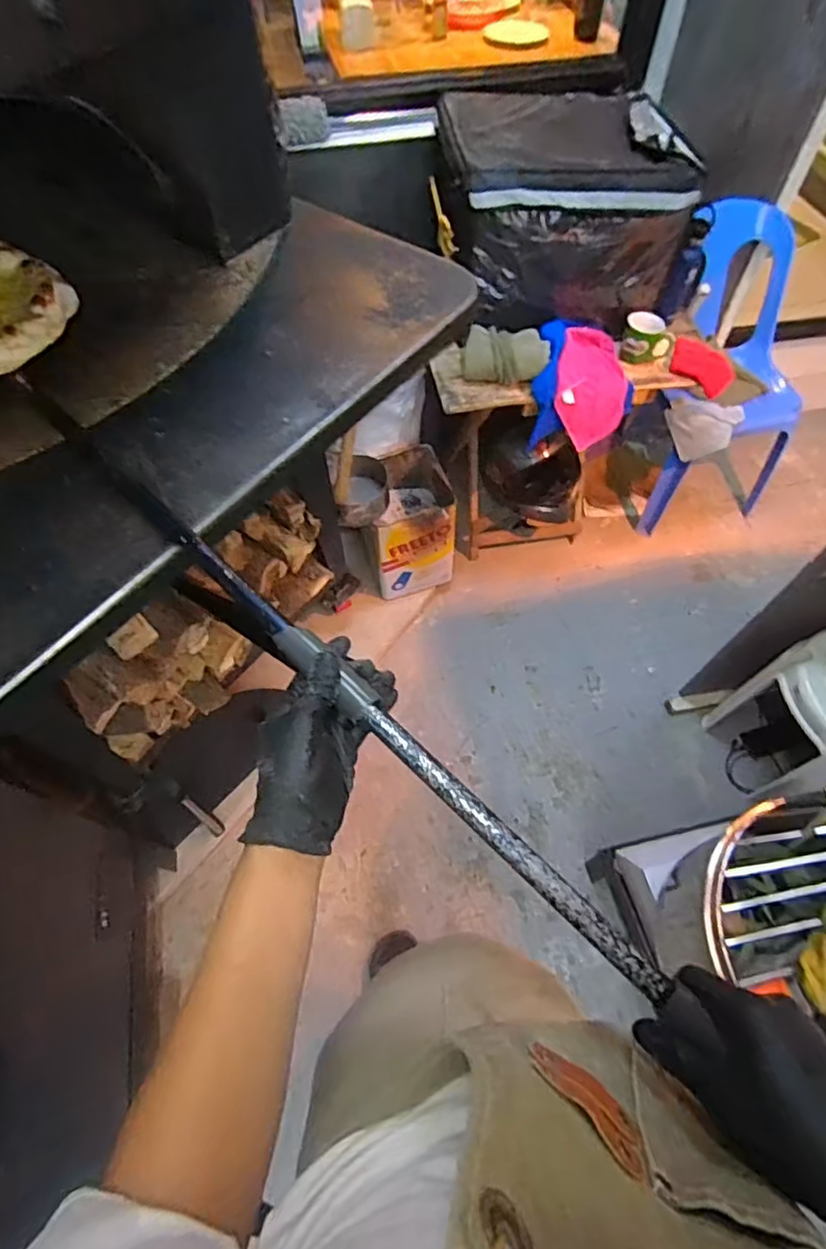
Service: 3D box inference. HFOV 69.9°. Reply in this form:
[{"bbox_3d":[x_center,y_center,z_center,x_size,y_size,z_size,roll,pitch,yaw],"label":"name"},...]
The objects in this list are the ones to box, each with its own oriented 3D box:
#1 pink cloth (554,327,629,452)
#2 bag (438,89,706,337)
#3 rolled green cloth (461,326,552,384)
[{"bbox_3d":[0.425,-0.573,1.432,0.166,0.149,0.237,10,60,6],"label":"pink cloth"},{"bbox_3d":[0.343,-0.942,1.351,0.540,0.316,0.421,-9,60,-5],"label":"bag"},{"bbox_3d":[0.204,-0.605,1.316,0.181,0.084,0.122,-17,61,-10],"label":"rolled green cloth"}]

